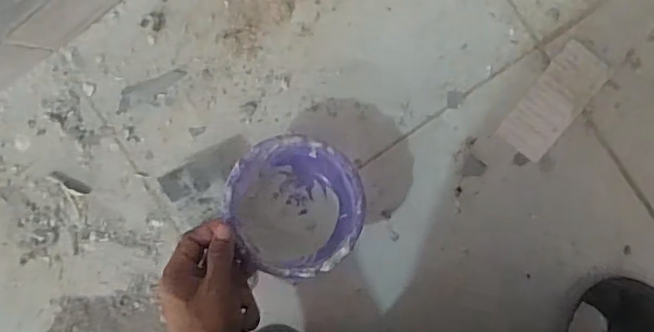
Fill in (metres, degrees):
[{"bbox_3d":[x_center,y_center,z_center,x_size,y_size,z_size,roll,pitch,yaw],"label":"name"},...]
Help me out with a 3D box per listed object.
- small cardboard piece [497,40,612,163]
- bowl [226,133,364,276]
[{"bbox_3d":[0.217,-0.062,0.567,0.050,0.004,0.113,38,98,2],"label":"small cardboard piece"},{"bbox_3d":[-0.027,0.036,0.569,0.122,0.062,0.124,1,95,7],"label":"bowl"}]

